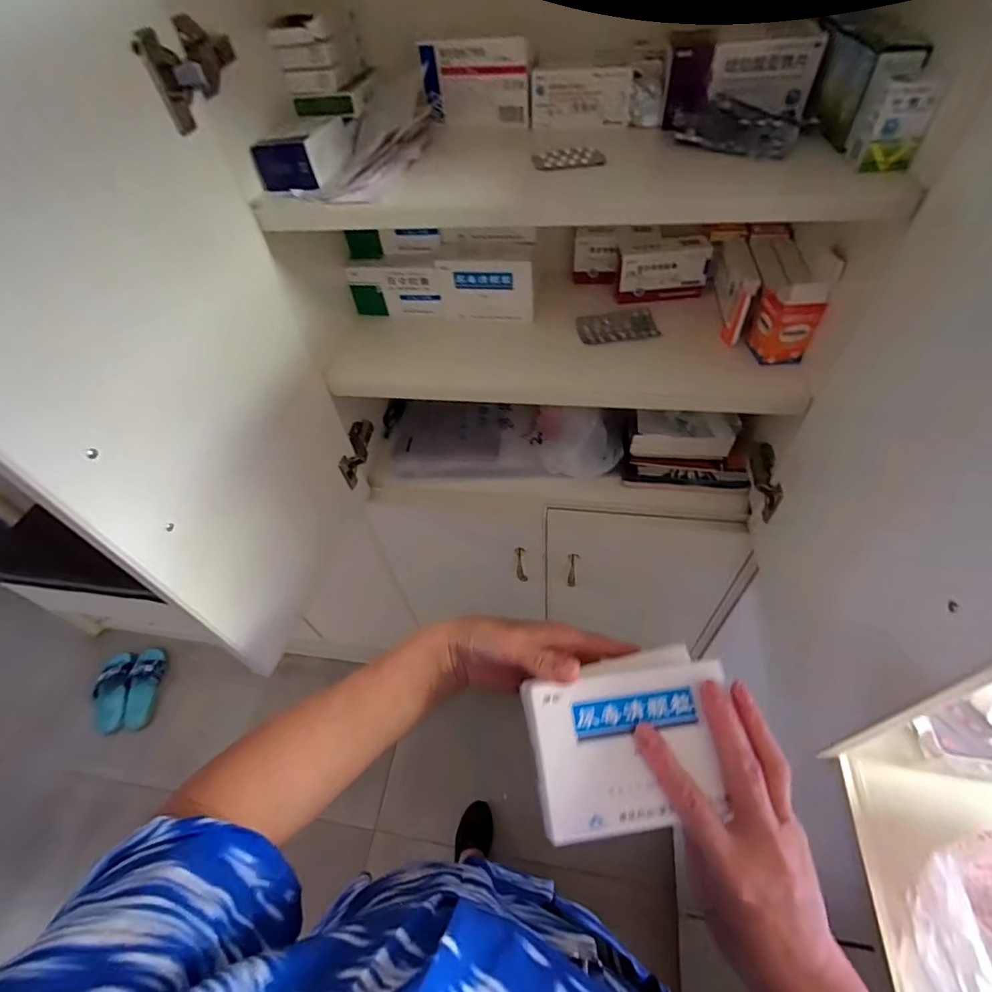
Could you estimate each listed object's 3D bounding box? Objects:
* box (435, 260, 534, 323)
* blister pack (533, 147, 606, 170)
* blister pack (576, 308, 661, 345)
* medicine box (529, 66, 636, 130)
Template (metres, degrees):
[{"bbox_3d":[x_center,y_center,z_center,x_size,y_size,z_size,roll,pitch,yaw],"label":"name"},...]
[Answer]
[{"bbox_3d":[-0.015,-0.283,0.676,0.134,0.079,0.019,8,51,13],"label":"box"},{"bbox_3d":[0.074,-0.344,0.498,0.071,0.004,0.032,-7,64,-1],"label":"blister pack"},{"bbox_3d":[0.167,-0.235,0.675,0.106,0.010,0.060,-8,49,-1],"label":"blister pack"},{"bbox_3d":[0.095,-0.444,0.545,0.108,0.048,0.014,8,51,13],"label":"medicine box"}]

